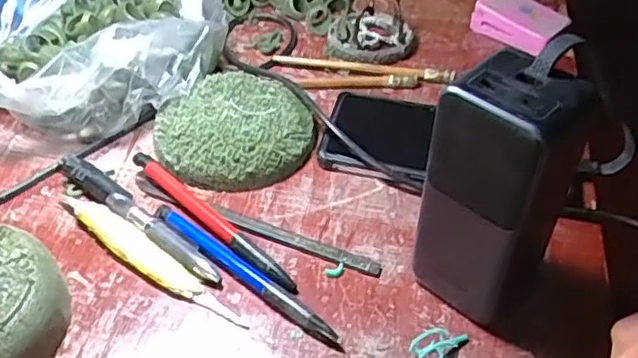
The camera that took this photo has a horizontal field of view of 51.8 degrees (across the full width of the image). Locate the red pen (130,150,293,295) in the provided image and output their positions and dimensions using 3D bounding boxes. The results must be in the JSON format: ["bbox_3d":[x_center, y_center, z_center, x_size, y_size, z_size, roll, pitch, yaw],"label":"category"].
[{"bbox_3d":[-0.065,0.023,0.393,0.142,0.012,0.011,34,51,30],"label":"red pen"}]

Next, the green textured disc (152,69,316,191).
[{"bbox_3d":[-0.057,-0.034,0.450,0.099,0.022,0.101,1,43,-1],"label":"green textured disc"}]

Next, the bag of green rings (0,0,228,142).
[{"bbox_3d":[-0.172,-0.130,0.491,0.190,0.105,0.205,-11,44,-15],"label":"bag of green rings"}]

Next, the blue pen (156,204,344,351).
[{"bbox_3d":[-0.043,0.052,0.366,0.141,0.008,0.011,31,50,27],"label":"blue pen"}]

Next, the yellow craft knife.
[{"bbox_3d":[-0.099,0.043,0.374,0.141,0.009,0.018,31,50,28],"label":"yellow craft knife"}]

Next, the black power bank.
[{"bbox_3d":[0.086,0.013,0.320,0.061,0.135,0.043,30,49,27],"label":"black power bank"}]

